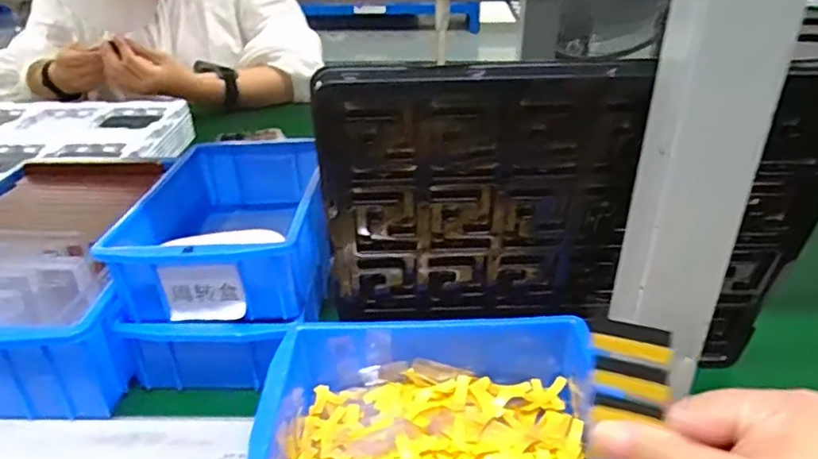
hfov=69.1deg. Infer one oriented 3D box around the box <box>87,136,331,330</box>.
[{"bbox_3d":[-0.140,-0.009,0.471,0.130,0.058,0.198,-1,29,-2],"label":"box"}]

